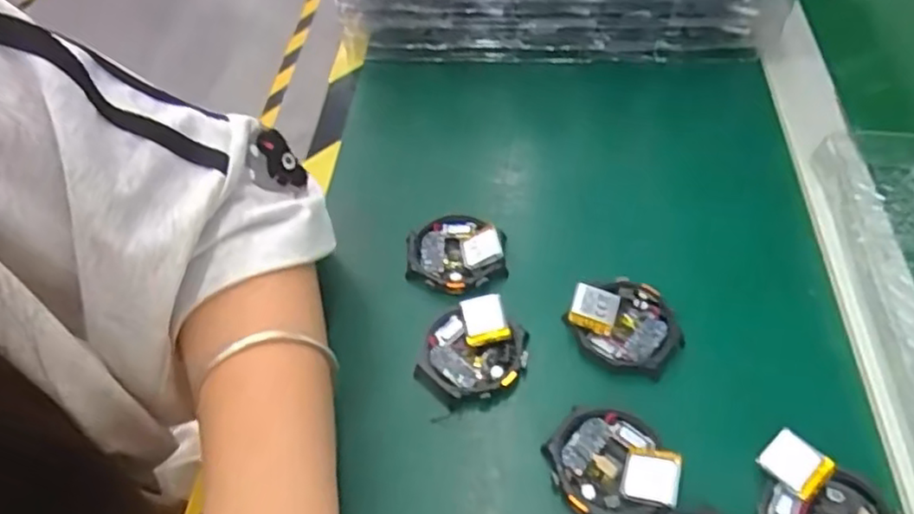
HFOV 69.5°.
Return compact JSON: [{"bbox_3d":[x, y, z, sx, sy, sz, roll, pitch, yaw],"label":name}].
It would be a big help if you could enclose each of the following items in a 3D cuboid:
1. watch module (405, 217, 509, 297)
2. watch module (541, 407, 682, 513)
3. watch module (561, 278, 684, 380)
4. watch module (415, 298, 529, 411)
[{"bbox_3d":[-0.001,-0.001,0.358,0.053,0.014,0.047,-1,53,3],"label":"watch module"},{"bbox_3d":[0.065,0.088,0.283,0.046,0.015,0.052,-24,55,-14],"label":"watch module"},{"bbox_3d":[0.083,0.032,0.325,0.052,0.016,0.043,32,61,24],"label":"watch module"},{"bbox_3d":[0.008,0.047,0.321,0.048,0.015,0.054,35,62,26],"label":"watch module"}]

